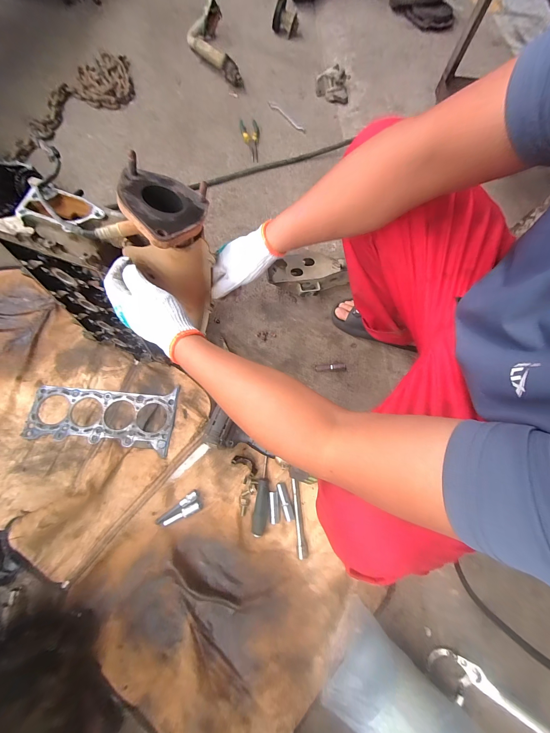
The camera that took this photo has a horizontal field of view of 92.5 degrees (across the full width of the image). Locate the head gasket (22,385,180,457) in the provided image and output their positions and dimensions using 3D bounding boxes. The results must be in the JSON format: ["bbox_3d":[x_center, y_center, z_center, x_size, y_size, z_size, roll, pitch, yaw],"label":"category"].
[{"bbox_3d":[-0.403,0.115,0.620,0.320,0.007,0.139,6,73,-4],"label":"head gasket"}]

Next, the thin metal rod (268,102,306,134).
[{"bbox_3d":[0.047,-0.961,1.016,0.031,0.012,0.203,-40,77,-14],"label":"thin metal rod"}]

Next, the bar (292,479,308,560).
[{"bbox_3d":[0.051,0.337,0.590,0.019,0.020,0.154,-5,72,-7],"label":"bar"}]

